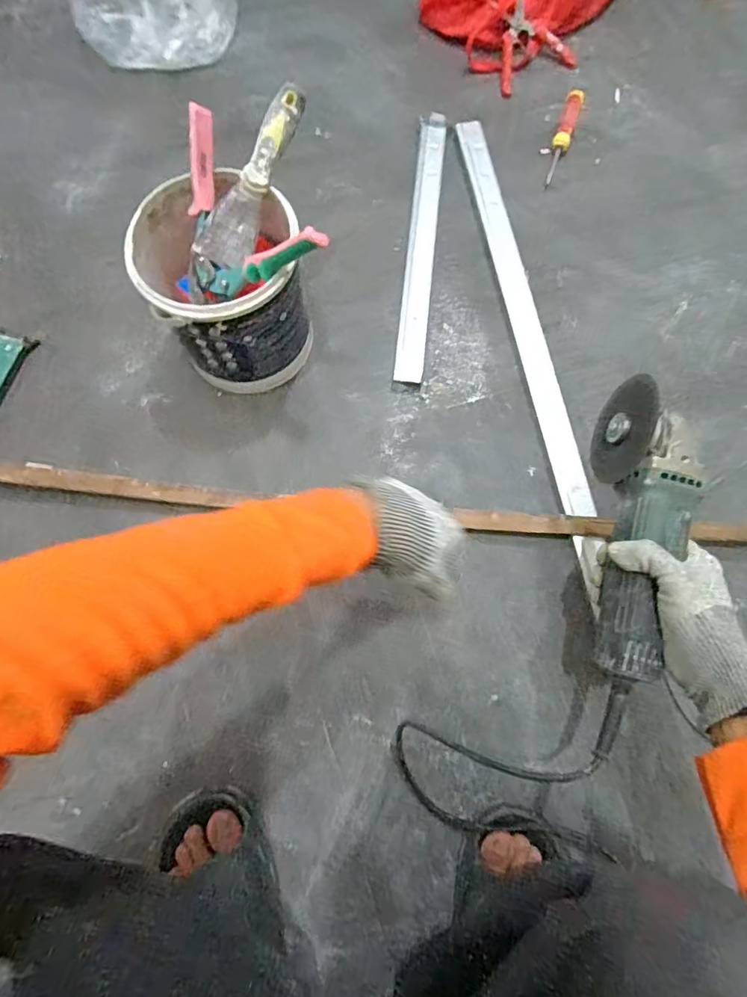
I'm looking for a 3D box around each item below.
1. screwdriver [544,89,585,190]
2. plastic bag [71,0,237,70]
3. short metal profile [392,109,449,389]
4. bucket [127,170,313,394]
[{"bbox_3d":[0.298,-0.569,0.787,0.025,0.025,0.186,19,78,3],"label":"screwdriver"},{"bbox_3d":[-0.339,-0.792,0.791,0.208,0.086,0.241,41,80,7],"label":"plastic bag"},{"bbox_3d":[0.072,-0.377,0.739,0.041,0.015,0.445,6,78,0],"label":"short metal profile"},{"bbox_3d":[-0.173,-0.253,0.616,0.181,0.183,0.181,0,78,-2],"label":"bucket"}]

